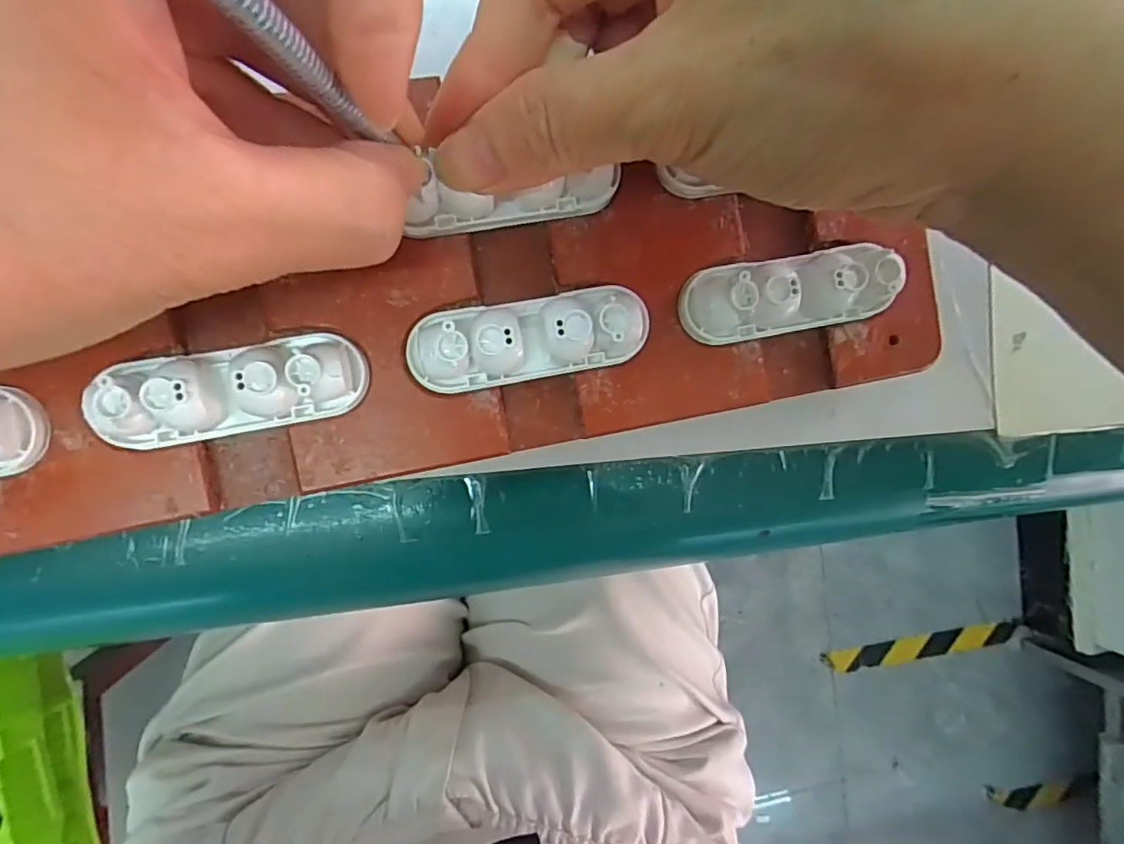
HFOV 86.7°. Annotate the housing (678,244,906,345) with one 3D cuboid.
[{"bbox_3d":[0.062,-0.035,0.160,0.056,0.015,0.020,-11,94,-8],"label":"housing"}]

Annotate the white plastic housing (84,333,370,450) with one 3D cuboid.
[{"bbox_3d":[-0.076,-0.007,0.140,0.056,0.015,0.019,-12,94,-8],"label":"white plastic housing"}]

